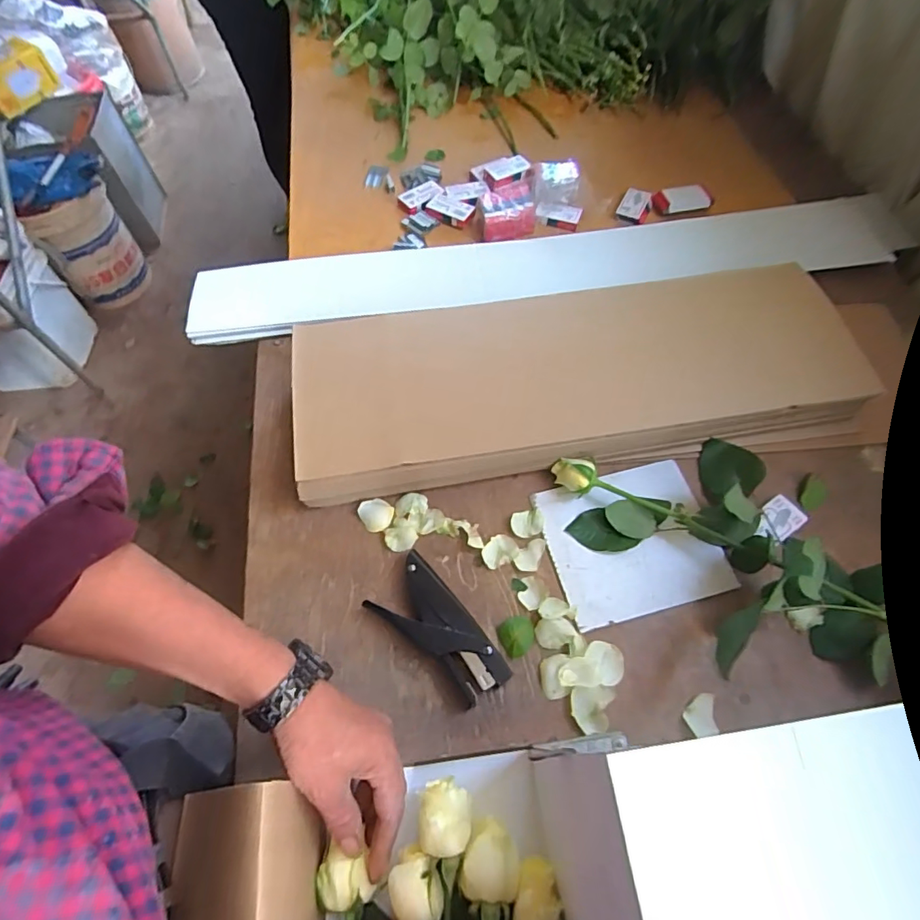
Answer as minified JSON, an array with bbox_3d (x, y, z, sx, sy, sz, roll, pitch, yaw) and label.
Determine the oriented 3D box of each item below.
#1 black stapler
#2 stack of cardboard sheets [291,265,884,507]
[{"bbox_3d":[-0.017,0.164,0.503,0.145,0.025,0.067,39,69,20],"label":"black stapler"},{"bbox_3d":[0.136,-0.090,0.614,0.655,0.064,0.216,-7,61,-2],"label":"stack of cardboard sheets"}]

